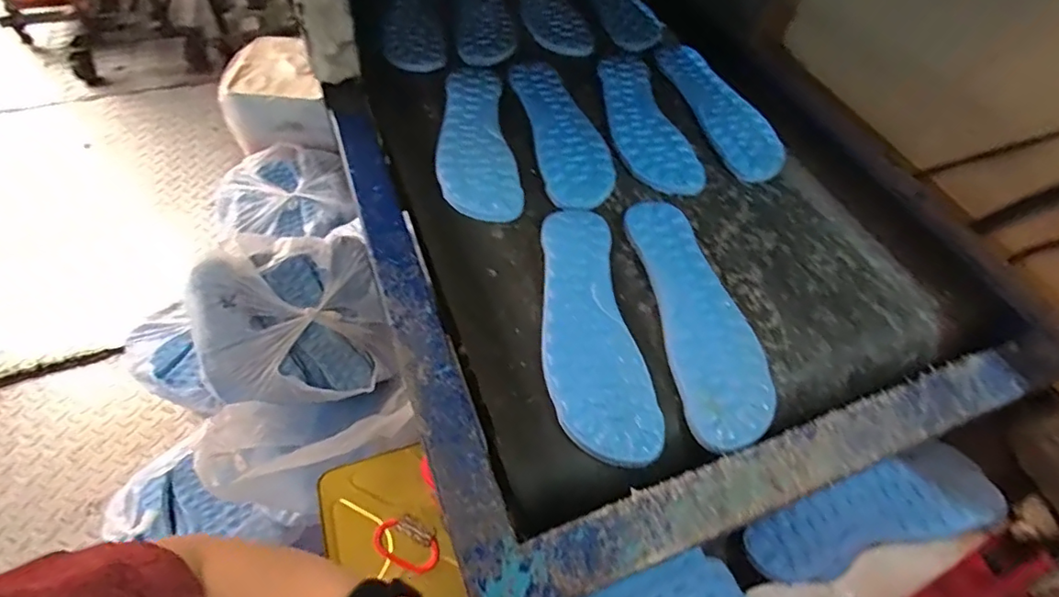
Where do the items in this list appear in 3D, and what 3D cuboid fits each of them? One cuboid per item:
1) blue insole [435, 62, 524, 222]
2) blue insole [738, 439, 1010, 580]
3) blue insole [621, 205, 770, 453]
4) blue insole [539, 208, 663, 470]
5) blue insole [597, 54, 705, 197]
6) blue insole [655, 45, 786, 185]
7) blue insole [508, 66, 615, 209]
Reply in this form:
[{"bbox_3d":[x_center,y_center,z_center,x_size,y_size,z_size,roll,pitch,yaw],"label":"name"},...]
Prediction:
[{"bbox_3d":[-0.062,-0.182,0.594,0.081,0.007,0.245,-5,56,-8],"label":"blue insole"},{"bbox_3d":[0.310,0.197,0.481,0.236,0.024,0.075,-14,57,-14],"label":"blue insole"},{"bbox_3d":[0.149,0.007,0.479,0.073,0.006,0.254,-5,56,-8],"label":"blue insole"},{"bbox_3d":[0.049,0.018,0.463,0.082,0.008,0.247,-4,56,-7],"label":"blue insole"},{"bbox_3d":[0.132,-0.216,0.631,0.083,0.005,0.244,-8,56,-10],"label":"blue insole"},{"bbox_3d":[0.235,-0.240,0.656,0.082,0.010,0.252,-11,57,-12],"label":"blue insole"},{"bbox_3d":[0.037,-0.201,0.614,0.080,0.005,0.255,-8,56,-10],"label":"blue insole"}]

